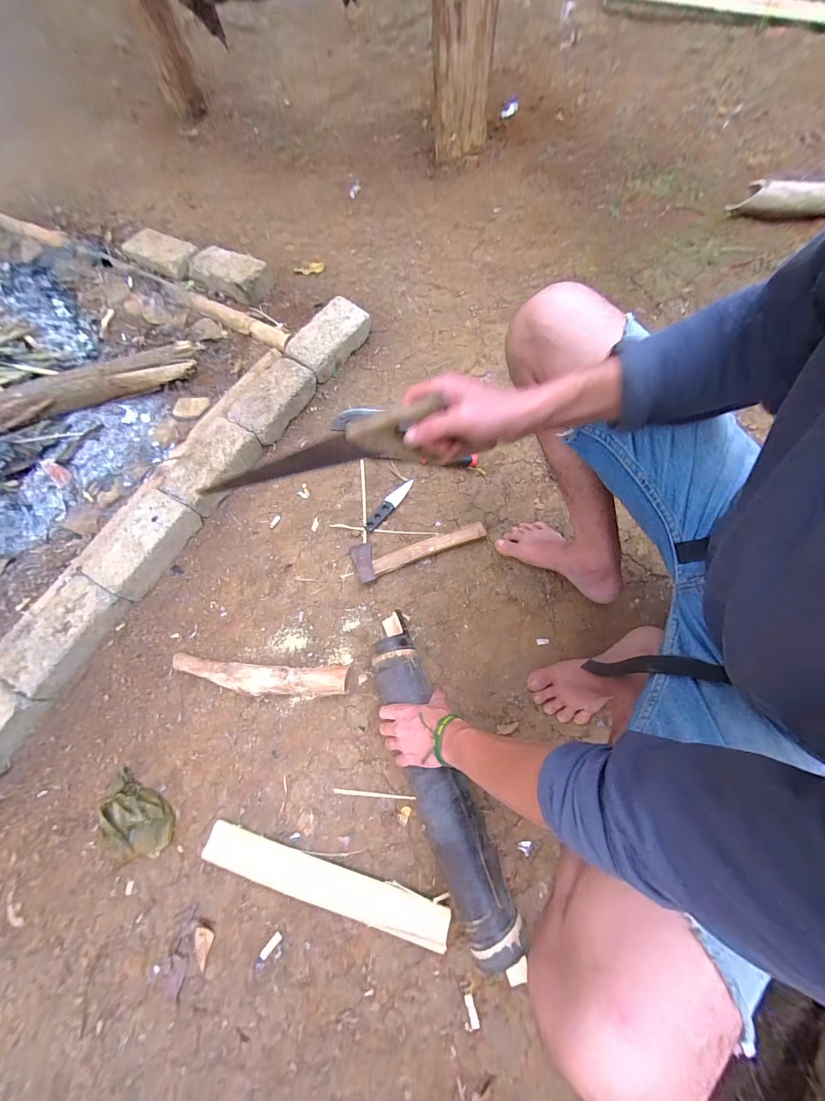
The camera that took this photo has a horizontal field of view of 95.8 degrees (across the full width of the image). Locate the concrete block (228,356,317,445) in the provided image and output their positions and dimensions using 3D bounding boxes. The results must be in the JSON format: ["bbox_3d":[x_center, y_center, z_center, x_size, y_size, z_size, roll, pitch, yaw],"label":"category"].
[{"bbox_3d":[-0.332,-0.357,0.872,0.136,0.053,0.203,33,77,12],"label":"concrete block"}]

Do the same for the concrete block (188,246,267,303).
[{"bbox_3d":[-0.489,-0.729,1.002,0.200,0.085,0.113,5,73,5],"label":"concrete block"}]

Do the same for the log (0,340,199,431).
[{"bbox_3d":[-0.731,-0.372,0.843,0.480,0.070,0.064,-24,73,-5],"label":"log"}]

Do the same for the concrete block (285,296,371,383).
[{"bbox_3d":[-0.206,-0.521,0.929,0.113,0.076,0.212,33,77,12],"label":"concrete block"}]

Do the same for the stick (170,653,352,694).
[{"bbox_3d":[-0.282,0.226,0.669,0.335,0.052,0.054,3,72,4],"label":"stick"}]

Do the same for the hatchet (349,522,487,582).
[{"bbox_3d":[0.012,-0.012,0.754,0.267,0.022,0.080,-17,72,-3],"label":"hatchet"}]

